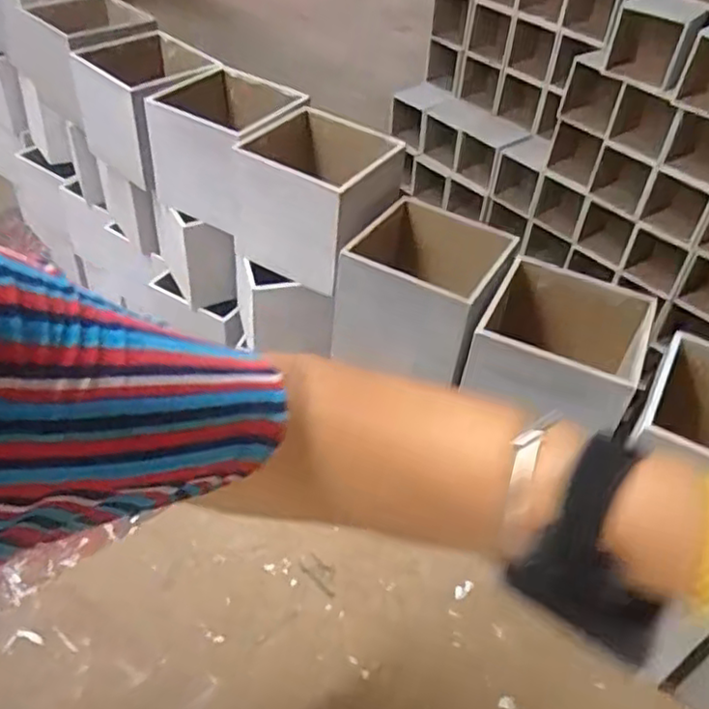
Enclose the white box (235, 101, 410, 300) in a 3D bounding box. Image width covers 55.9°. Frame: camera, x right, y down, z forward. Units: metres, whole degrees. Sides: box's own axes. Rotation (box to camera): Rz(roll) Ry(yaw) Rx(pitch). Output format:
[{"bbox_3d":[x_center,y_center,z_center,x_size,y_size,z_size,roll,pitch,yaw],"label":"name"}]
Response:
[{"bbox_3d":[-0.040,-0.136,0.606,0.124,0.112,0.095,31,49,27],"label":"white box"}]

